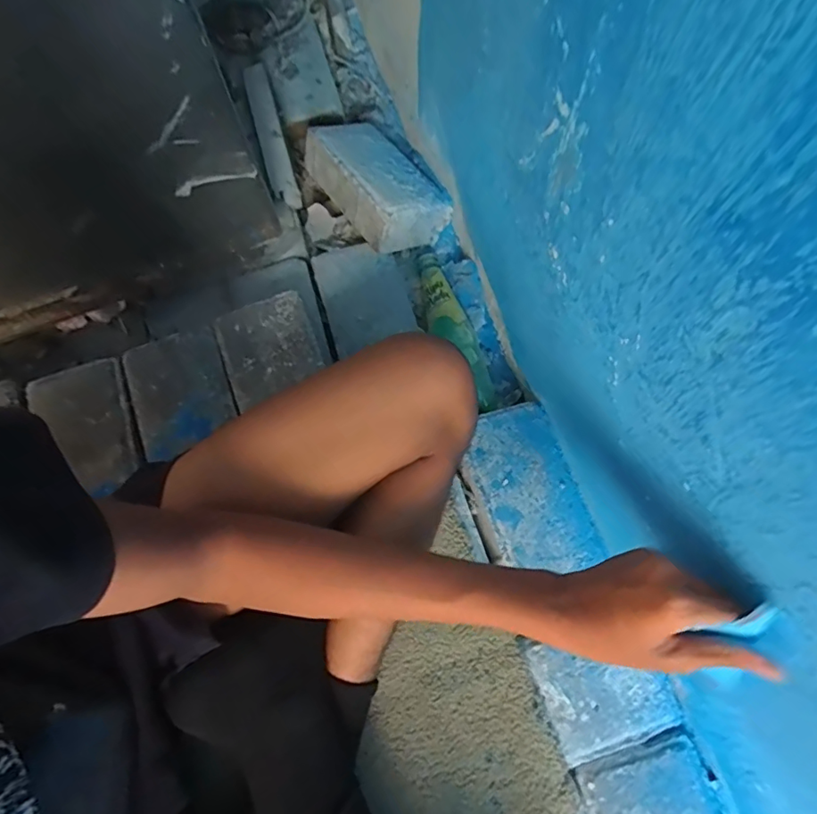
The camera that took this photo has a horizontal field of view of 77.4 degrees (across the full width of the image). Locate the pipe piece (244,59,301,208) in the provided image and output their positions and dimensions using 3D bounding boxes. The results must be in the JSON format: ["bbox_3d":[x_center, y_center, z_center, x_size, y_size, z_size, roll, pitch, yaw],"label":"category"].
[{"bbox_3d":[-0.191,-0.377,0.708,0.032,0.030,0.245,-16,73,-4],"label":"pipe piece"}]

